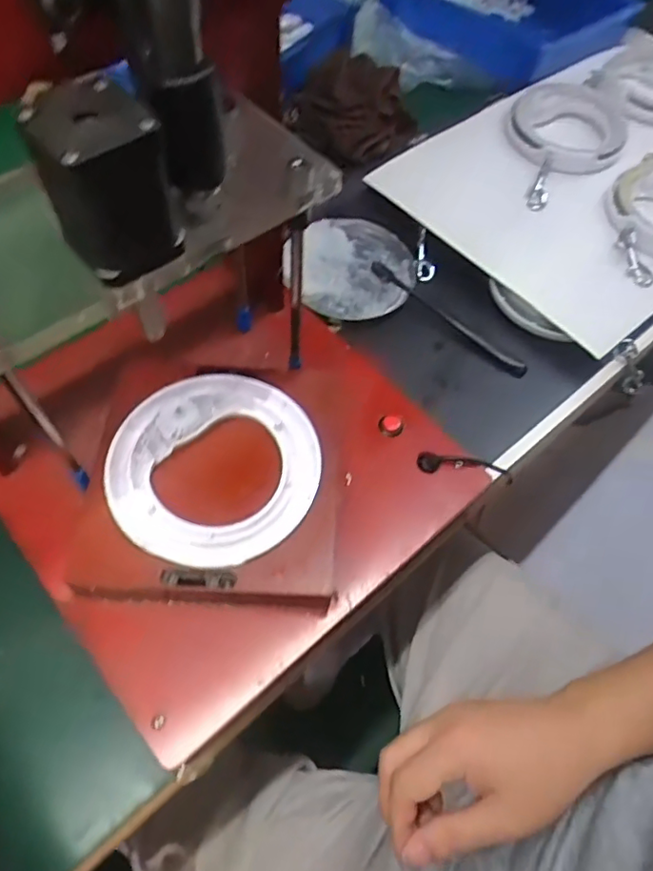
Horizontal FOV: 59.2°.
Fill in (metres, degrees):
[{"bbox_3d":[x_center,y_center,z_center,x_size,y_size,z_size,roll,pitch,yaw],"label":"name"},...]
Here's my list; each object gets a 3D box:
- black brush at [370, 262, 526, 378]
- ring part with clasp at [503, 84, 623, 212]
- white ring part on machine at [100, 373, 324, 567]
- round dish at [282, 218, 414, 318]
[{"bbox_3d":[0.112,-0.111,0.537,0.170,0.027,0.014,36,63,16],"label":"black brush"},{"bbox_3d":[0.267,-0.327,0.648,0.129,0.034,0.215,12,59,4],"label":"ring part with clasp"},{"bbox_3d":[-0.071,0.017,0.373,0.130,0.014,0.131,2,59,-3],"label":"white ring part on machine"},{"bbox_3d":[0.027,-0.165,0.571,0.117,0.024,0.115,2,59,-3],"label":"round dish"}]

